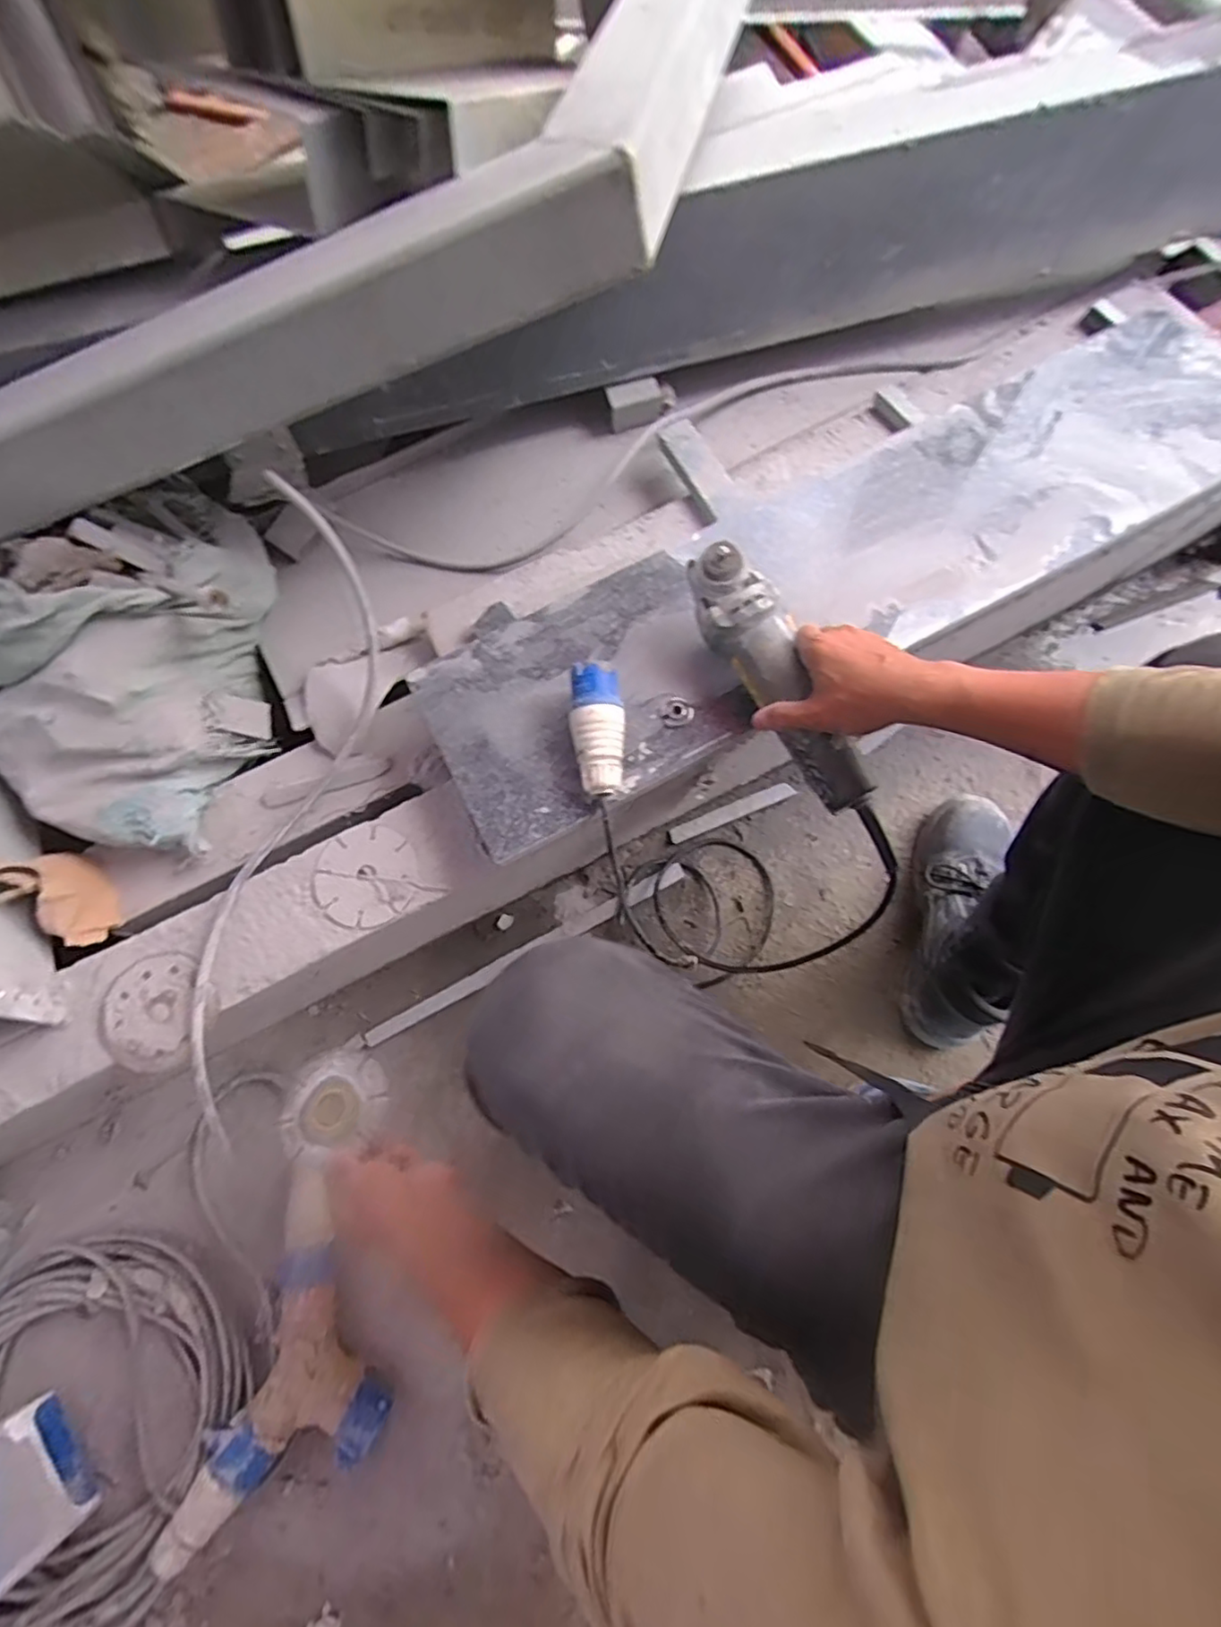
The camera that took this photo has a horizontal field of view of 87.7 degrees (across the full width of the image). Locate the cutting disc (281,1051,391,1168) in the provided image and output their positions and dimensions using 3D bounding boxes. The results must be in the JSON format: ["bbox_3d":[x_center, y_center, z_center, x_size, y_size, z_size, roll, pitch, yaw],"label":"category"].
[{"bbox_3d":[-0.254,0.264,0.583,0.083,0.017,0.098,33,68,21],"label":"cutting disc"}]

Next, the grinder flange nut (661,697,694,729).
[{"bbox_3d":[0.063,-0.095,0.600,0.029,0.004,0.028,-1,75,2],"label":"grinder flange nut"}]

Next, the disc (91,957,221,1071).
[{"bbox_3d":[-0.431,0.186,0.603,0.099,0.012,0.099,-1,75,2],"label":"disc"}]

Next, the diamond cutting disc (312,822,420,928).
[{"bbox_3d":[-0.245,0.061,0.633,0.101,0.004,0.102,-1,75,2],"label":"diamond cutting disc"}]

